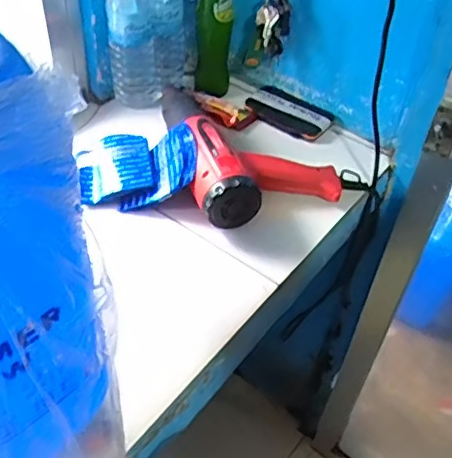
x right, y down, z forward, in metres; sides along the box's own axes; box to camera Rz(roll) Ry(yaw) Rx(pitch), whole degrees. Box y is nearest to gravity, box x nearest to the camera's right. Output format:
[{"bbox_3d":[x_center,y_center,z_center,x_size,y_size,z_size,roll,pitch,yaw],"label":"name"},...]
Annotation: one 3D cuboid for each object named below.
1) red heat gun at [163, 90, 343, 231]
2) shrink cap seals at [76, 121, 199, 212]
[{"bbox_3d":[0.032,-0.110,0.768,0.200,0.078,0.242,-9,48,-13],"label":"red heat gun"},{"bbox_3d":[-0.115,-0.082,0.737,0.152,0.071,0.111,-1,46,-5],"label":"shrink cap seals"}]

